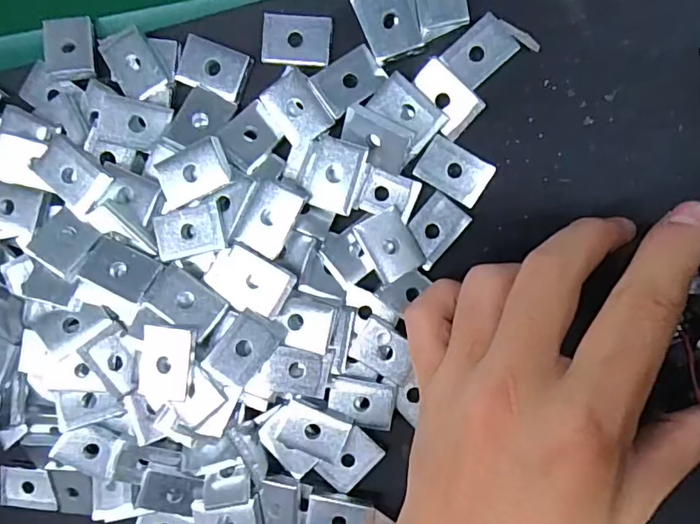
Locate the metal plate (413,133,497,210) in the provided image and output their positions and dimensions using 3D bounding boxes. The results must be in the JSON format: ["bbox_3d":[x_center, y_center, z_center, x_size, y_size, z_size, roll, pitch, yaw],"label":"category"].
[{"bbox_3d":[0.043,-0.037,0.214,0.029,0.004,0.020,33,98,1],"label":"metal plate"}]

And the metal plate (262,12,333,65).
[{"bbox_3d":[-0.022,-0.091,0.213,0.027,0.004,0.020,7,96,5],"label":"metal plate"}]

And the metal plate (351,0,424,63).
[{"bbox_3d":[0.016,-0.095,0.202,0.023,0.004,0.027,-19,94,7],"label":"metal plate"}]

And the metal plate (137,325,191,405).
[{"bbox_3d":[-0.070,0.039,0.199,0.020,0.005,0.028,8,89,3],"label":"metal plate"}]

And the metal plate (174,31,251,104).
[{"bbox_3d":[-0.058,-0.081,0.217,0.028,0.004,0.020,22,97,3],"label":"metal plate"}]

